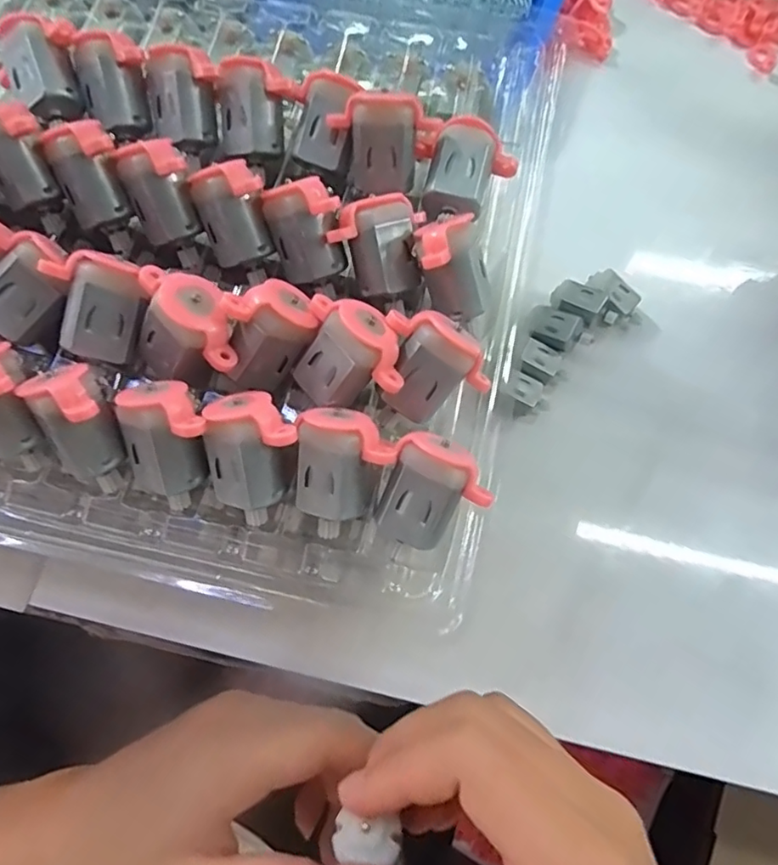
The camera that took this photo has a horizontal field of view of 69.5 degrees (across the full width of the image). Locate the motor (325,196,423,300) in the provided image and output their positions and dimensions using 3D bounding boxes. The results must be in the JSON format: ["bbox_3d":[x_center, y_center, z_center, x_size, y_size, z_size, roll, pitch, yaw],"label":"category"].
[{"bbox_3d":[-0.003,-0.055,0.166,0.026,0.016,0.027,-6,106,-22],"label":"motor"}]

